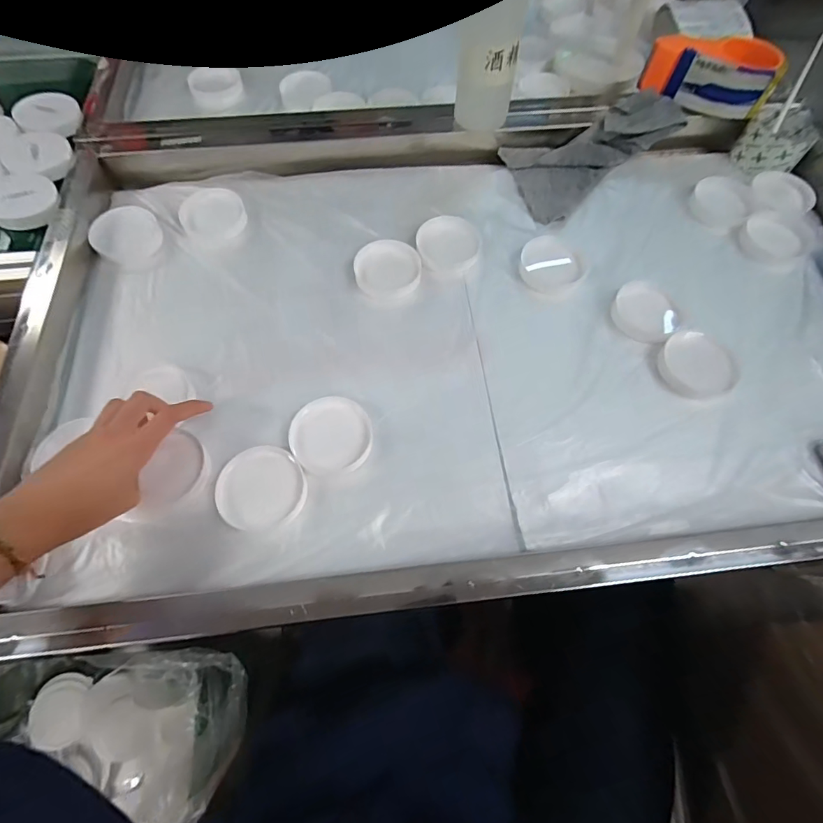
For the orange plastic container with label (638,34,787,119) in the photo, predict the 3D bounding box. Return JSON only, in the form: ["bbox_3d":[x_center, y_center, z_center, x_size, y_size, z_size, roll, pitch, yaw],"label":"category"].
[{"bbox_3d":[0.396,-0.448,0.592,0.161,0.060,0.069,22,66,12],"label":"orange plastic container with label"}]

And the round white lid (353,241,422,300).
[{"bbox_3d":[-0.027,-0.166,0.523,0.075,0.018,0.070,0,64,-1],"label":"round white lid"}]

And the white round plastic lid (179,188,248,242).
[{"bbox_3d":[-0.250,-0.247,0.565,0.075,0.014,0.086,-22,67,-11],"label":"white round plastic lid"}]

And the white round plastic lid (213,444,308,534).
[{"bbox_3d":[-0.138,0.070,0.409,0.079,0.009,0.074,5,64,1],"label":"white round plastic lid"}]

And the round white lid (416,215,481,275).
[{"bbox_3d":[0.046,-0.204,0.543,0.074,0.012,0.082,-9,65,-5],"label":"round white lid"}]

